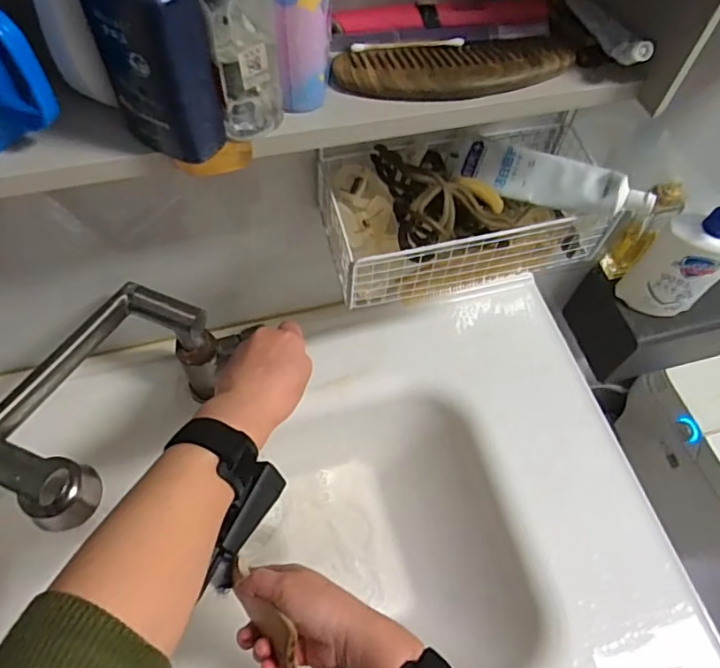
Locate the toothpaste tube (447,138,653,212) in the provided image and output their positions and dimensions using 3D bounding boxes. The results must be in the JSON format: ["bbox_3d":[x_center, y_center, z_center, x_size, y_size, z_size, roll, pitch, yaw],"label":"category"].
[{"bbox_3d":[0.145,-0.123,0.441,0.155,0.039,0.034,27,62,13],"label":"toothpaste tube"}]

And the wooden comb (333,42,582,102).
[{"bbox_3d":[0.059,-0.161,0.336,0.148,0.010,0.052,-5,60,-6],"label":"wooden comb"}]

